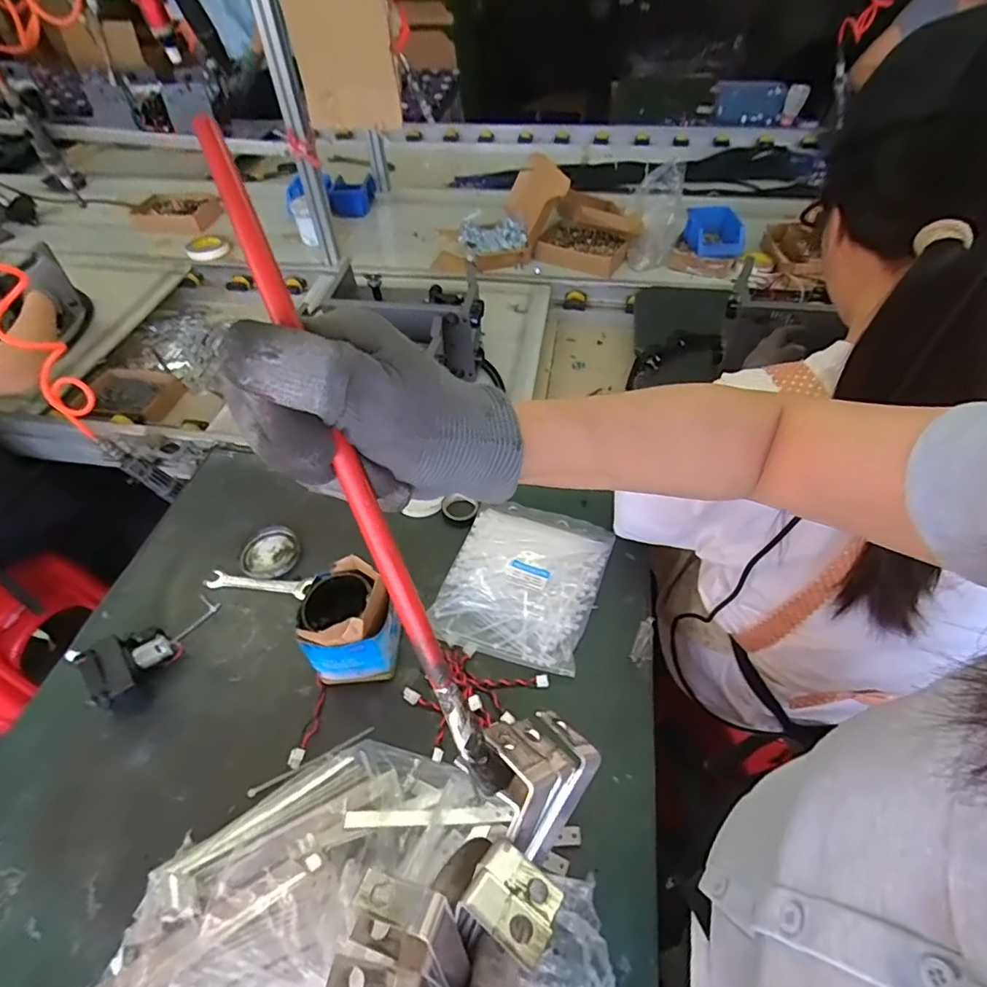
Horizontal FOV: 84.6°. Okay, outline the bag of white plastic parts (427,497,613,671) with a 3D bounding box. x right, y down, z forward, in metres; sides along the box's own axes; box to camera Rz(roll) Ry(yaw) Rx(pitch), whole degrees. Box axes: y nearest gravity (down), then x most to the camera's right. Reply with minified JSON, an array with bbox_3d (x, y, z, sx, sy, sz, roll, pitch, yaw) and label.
[{"bbox_3d":[0.039,0.123,0.761,0.206,0.026,0.229,15,52,15],"label":"bag of white plastic parts"}]

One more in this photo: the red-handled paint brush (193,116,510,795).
[{"bbox_3d":[-0.047,0.002,0.202,0.012,0.262,0.010,-24,13,-17],"label":"red-handled paint brush"}]

